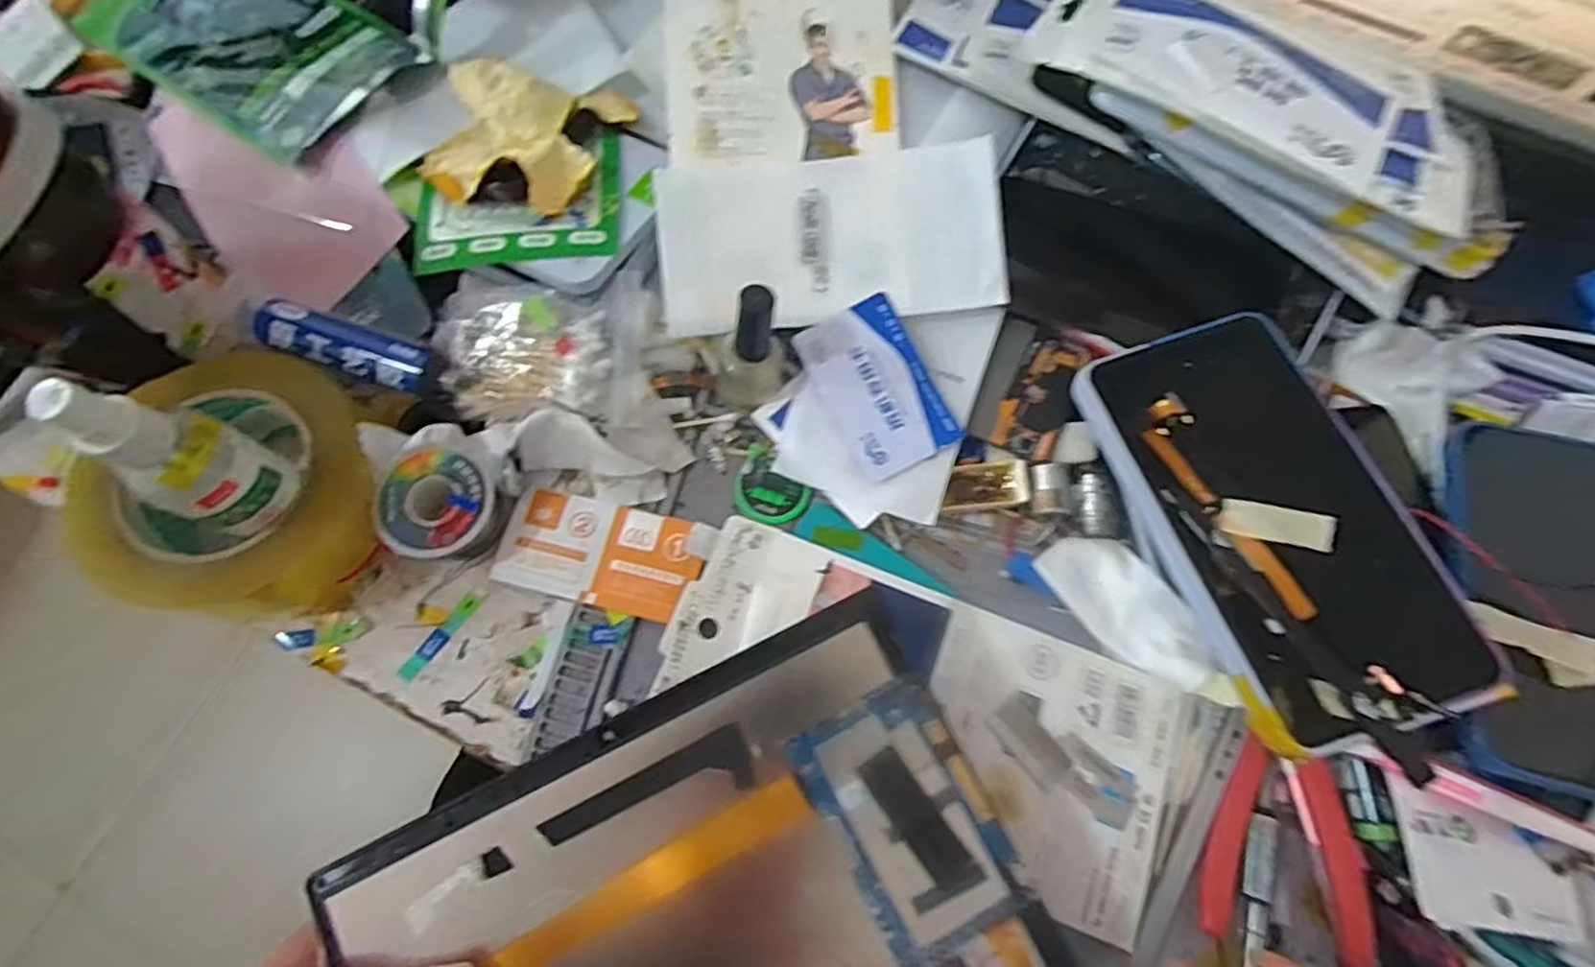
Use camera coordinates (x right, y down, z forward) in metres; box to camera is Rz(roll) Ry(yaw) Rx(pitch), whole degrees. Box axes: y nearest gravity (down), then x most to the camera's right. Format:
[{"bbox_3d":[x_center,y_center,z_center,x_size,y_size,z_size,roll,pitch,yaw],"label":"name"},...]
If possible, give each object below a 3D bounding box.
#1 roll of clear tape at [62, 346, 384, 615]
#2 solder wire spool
[{"bbox_3d":[-0.253,0.000,0.334,0.111,0.054,0.120,1,71,-2],"label":"roll of clear tape"},{"bbox_3d":[-0.170,0.011,0.346,0.049,0.025,0.051,1,71,-2],"label":"solder wire spool"}]

